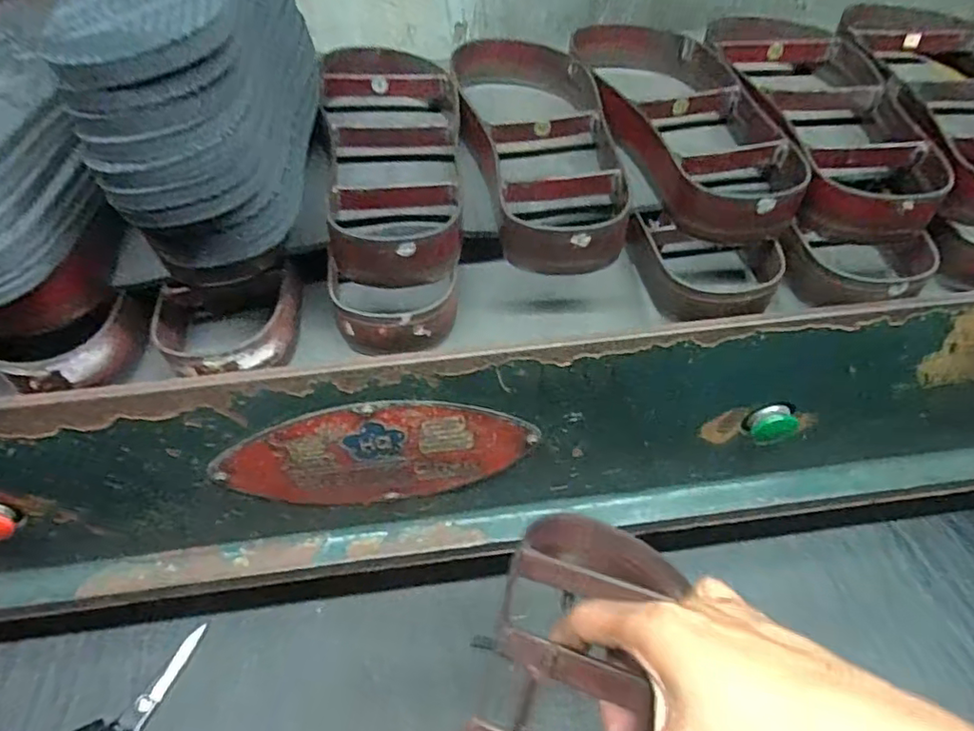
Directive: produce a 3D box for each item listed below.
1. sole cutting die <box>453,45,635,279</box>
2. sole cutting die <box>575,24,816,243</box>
[{"bbox_3d":[0.041,-0.181,0.478,0.118,0.037,0.287,-6,50,-4],"label":"sole cutting die"},{"bbox_3d":[0.155,-0.197,0.492,0.134,0.048,0.268,-3,50,-1],"label":"sole cutting die"}]

